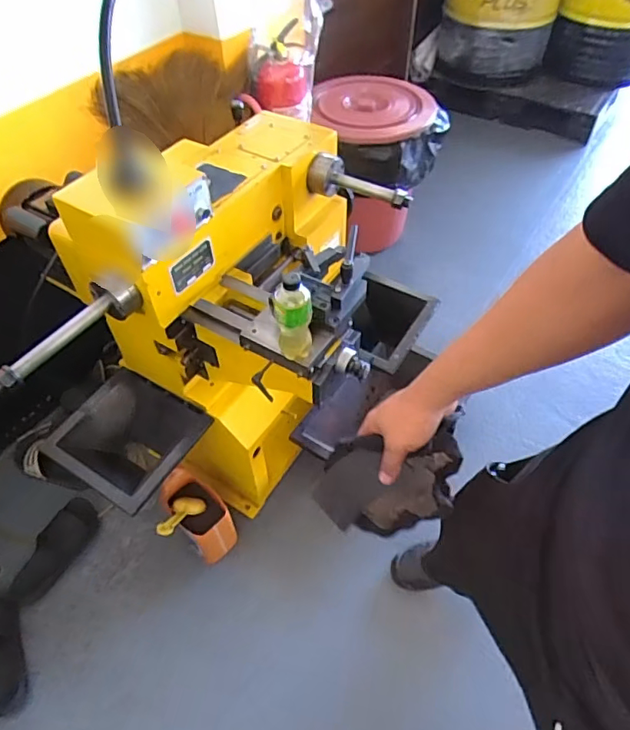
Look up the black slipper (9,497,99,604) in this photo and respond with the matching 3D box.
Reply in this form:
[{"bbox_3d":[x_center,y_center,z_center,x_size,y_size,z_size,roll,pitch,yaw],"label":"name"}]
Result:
[{"bbox_3d":[-0.669,0.477,1.334,0.097,0.058,0.264,23,54,18],"label":"black slipper"}]

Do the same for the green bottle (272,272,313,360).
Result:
[{"bbox_3d":[-0.037,-0.074,0.859,0.066,0.164,0.050,4,50,4],"label":"green bottle"}]

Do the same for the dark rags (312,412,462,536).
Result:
[{"bbox_3d":[0.087,0.140,0.641,0.174,0.128,0.055,-2,16,-7],"label":"dark rags"}]

